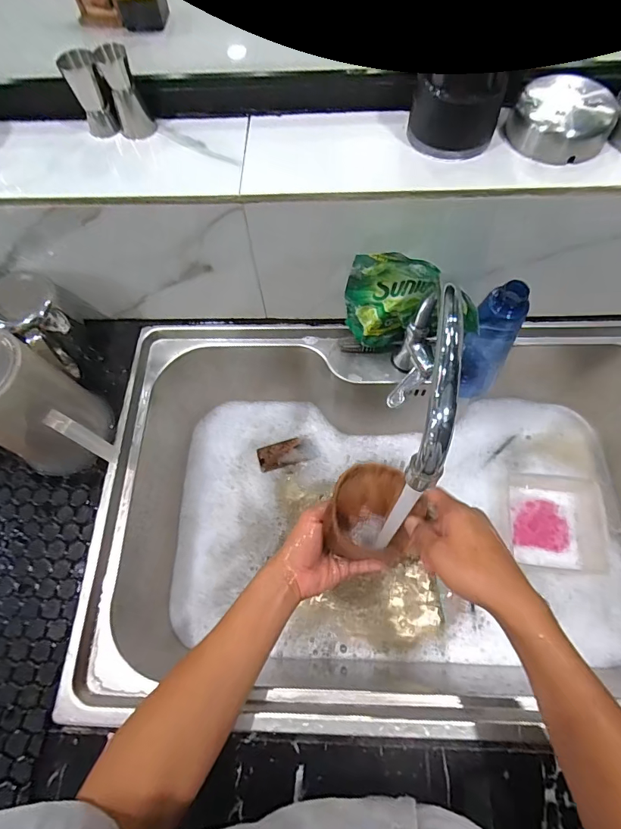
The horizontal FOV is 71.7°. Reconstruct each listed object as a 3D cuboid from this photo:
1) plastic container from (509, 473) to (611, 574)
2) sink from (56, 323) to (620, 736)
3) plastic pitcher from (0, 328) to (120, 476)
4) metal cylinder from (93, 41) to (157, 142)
[{"bbox_3d":[0.379,0.161,0.659,0.126,0.048,0.140,10,68,7],"label":"plastic container"},{"bbox_3d":[0.133,0.126,0.614,0.765,0.216,0.490,-2,67,2],"label":"sink"},{"bbox_3d":[-0.318,0.000,0.487,0.121,0.177,0.104,-20,68,-6],"label":"plastic pitcher"},{"bbox_3d":[-0.197,-0.341,0.456,0.034,0.079,0.031,-24,68,-8],"label":"metal cylinder"}]

